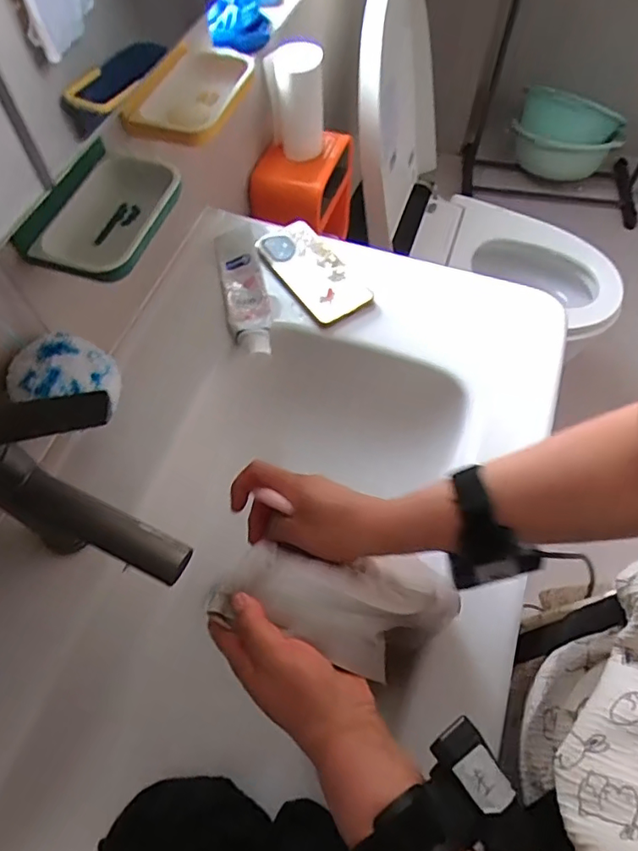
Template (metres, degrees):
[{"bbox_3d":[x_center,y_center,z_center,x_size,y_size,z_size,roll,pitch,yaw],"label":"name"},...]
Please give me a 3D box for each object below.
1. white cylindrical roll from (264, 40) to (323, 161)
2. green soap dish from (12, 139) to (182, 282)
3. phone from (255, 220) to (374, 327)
[{"bbox_3d":[-0.035,-0.469,0.791,0.077,0.145,0.091,-4,62,-3],"label":"white cylindrical roll"},{"bbox_3d":[-0.180,-0.182,0.466,0.096,0.034,0.137,15,62,7],"label":"green soap dish"},{"bbox_3d":[-0.011,-0.196,0.657,0.077,0.008,0.167,-32,67,-17],"label":"phone"}]

